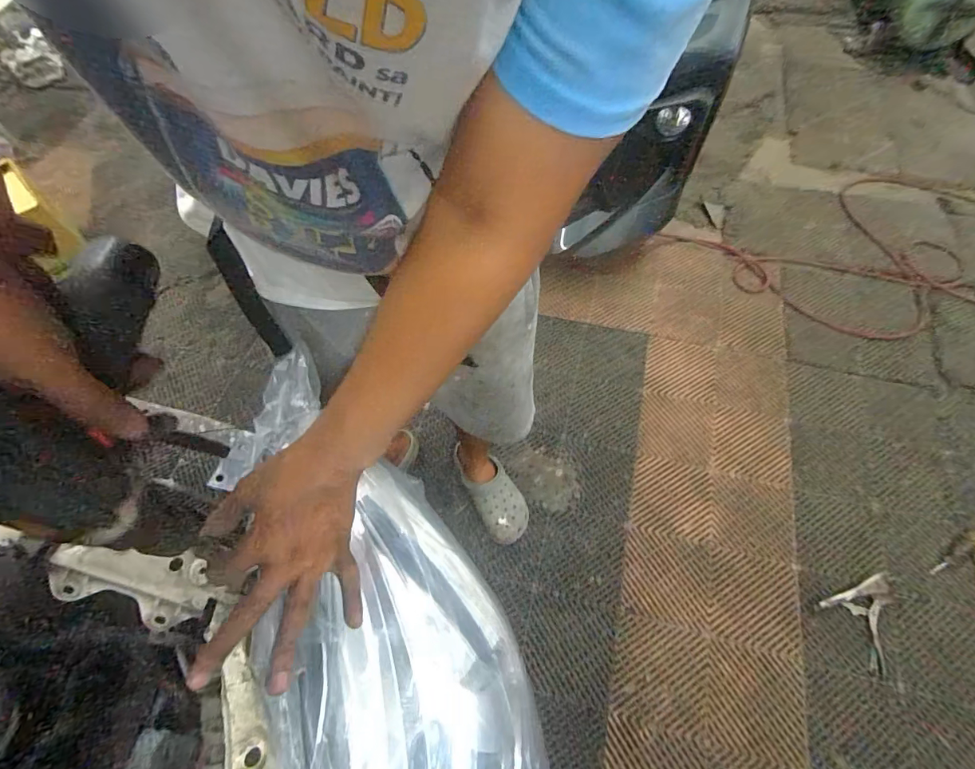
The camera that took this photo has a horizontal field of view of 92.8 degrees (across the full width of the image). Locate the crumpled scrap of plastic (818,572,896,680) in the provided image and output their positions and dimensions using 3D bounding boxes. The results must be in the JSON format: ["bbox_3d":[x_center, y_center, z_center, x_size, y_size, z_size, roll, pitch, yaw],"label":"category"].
[{"bbox_3d":[0.862,0.523,1.025,0.175,0.036,0.163,-22,62,-10],"label":"crumpled scrap of plastic"}]

